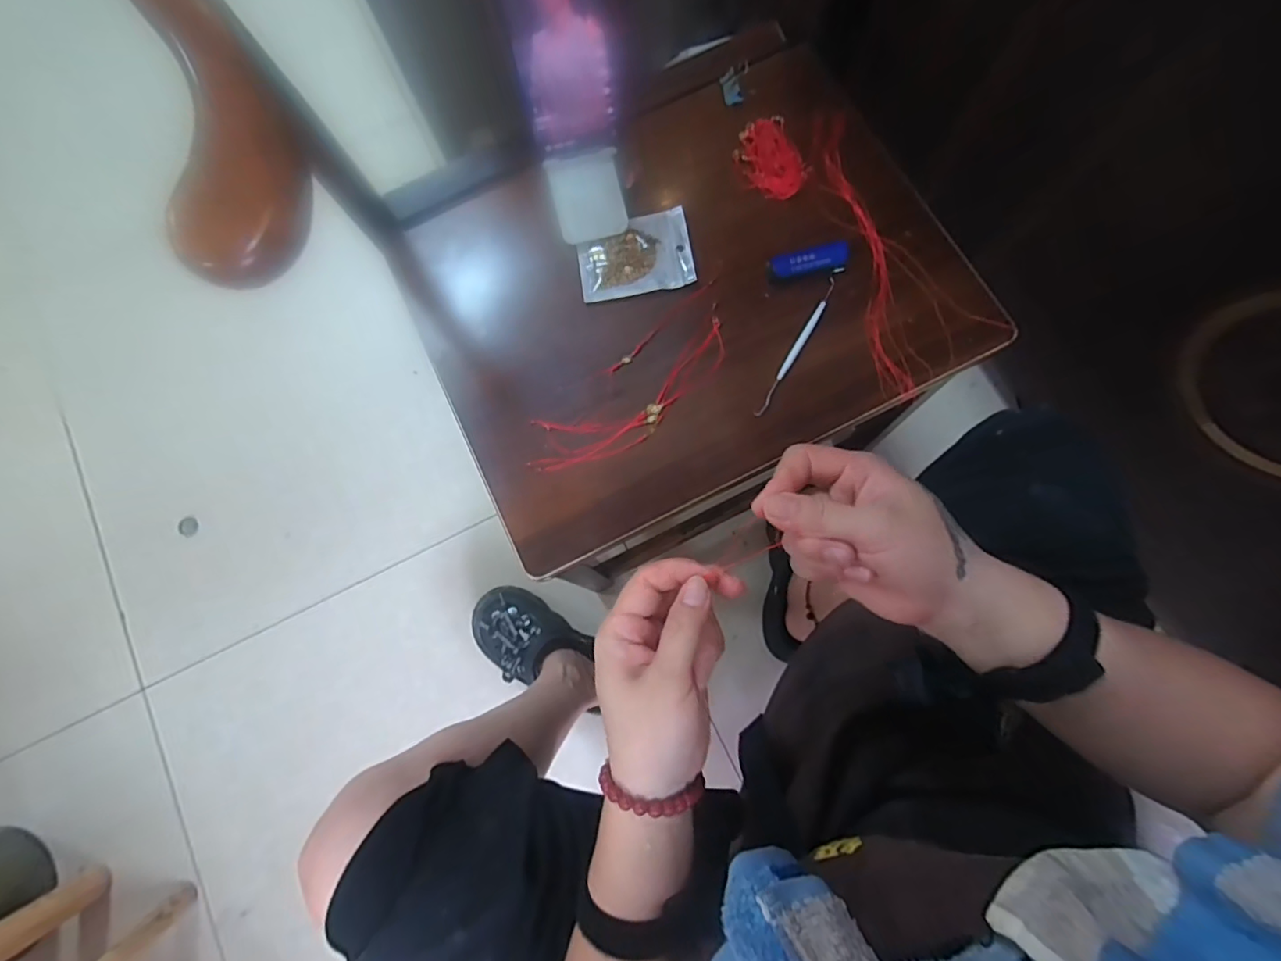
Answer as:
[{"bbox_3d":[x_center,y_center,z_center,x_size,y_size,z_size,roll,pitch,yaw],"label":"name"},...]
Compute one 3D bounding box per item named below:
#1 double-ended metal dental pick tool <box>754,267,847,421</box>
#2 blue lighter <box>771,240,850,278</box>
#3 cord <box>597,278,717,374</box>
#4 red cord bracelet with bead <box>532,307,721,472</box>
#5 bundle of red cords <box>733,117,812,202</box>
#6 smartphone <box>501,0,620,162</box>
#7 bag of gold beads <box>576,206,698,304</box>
[{"bbox_3d":[0.143,-0.124,0.485,0.010,0.011,0.155,29,81,6],"label":"double-ended metal dental pick tool"},{"bbox_3d":[0.155,-0.201,0.498,0.067,0.014,0.023,-11,79,-1],"label":"blue lighter"},{"bbox_3d":[0.019,-0.141,0.503,0.140,0.004,0.013,-41,81,-6],"label":"cord"},{"bbox_3d":[-0.004,-0.071,0.486,0.212,0.006,0.067,-31,80,-5],"label":"red cord bracelet with bead"},{"bbox_3d":[0.126,-0.312,0.528,0.059,0.010,0.086,-29,80,-4],"label":"bundle of red cords"},{"bbox_3d":[-0.065,-0.347,0.428,0.072,0.157,0.009,-10,40,4],"label":"smartphone"},{"bbox_3d":[-0.006,-0.215,0.516,0.105,0.013,0.082,-10,79,-1],"label":"bag of gold beads"}]

